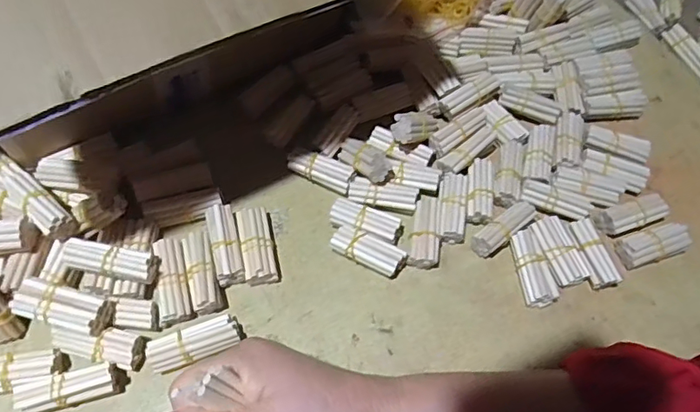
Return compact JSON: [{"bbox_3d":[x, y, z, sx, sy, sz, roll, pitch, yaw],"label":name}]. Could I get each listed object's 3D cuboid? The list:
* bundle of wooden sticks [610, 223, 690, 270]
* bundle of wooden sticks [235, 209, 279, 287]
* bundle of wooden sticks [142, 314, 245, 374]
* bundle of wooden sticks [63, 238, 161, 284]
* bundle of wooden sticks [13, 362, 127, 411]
[{"bbox_3d":[0.224,0.027,0.390,0.052,0.013,0.024,-14,64,-11],"label":"bundle of wooden sticks"},{"bbox_3d":[-0.067,0.029,0.384,0.023,0.018,0.056,-11,63,-10],"label":"bundle of wooden sticks"},{"bbox_3d":[-0.100,0.089,0.347,0.059,0.020,0.023,-21,65,-14],"label":"bundle of wooden sticks"},{"bbox_3d":[-0.158,0.037,0.352,0.056,0.021,0.021,11,62,2],"label":"bundle of wooden sticks"},{"bbox_3d":[-0.172,0.113,0.328,0.057,0.023,0.019,-13,63,-11],"label":"bundle of wooden sticks"}]

